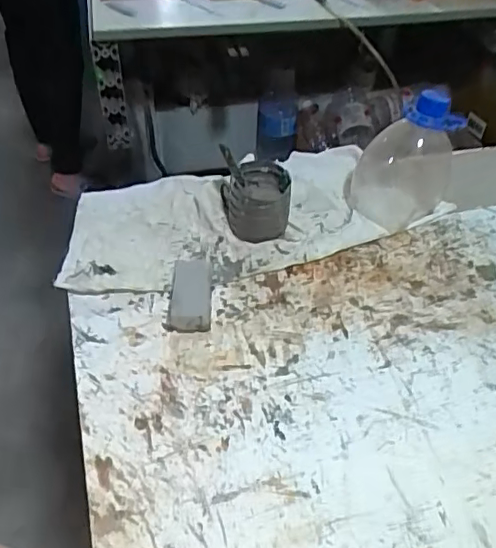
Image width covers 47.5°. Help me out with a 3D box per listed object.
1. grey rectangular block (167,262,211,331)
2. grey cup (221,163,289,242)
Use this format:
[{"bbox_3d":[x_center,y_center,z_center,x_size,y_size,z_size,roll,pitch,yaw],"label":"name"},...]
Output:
[{"bbox_3d":[-0.051,0.015,0.514,0.037,0.026,0.078,2,45,-1],"label":"grey rectangular block"},{"bbox_3d":[0.008,-0.082,0.595,0.062,0.051,0.073,-4,46,-7],"label":"grey cup"}]

